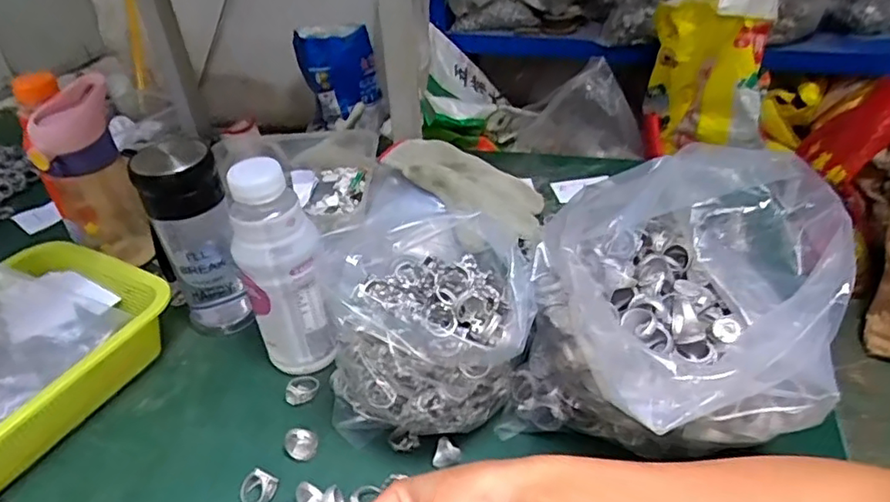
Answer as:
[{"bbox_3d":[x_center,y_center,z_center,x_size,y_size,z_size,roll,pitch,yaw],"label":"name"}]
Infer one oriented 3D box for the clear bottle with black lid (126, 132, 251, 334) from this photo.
[{"bbox_3d":[-0.226,-0.010,0.542,0.064,0.183,0.066,-20,40,-23],"label":"clear bottle with black lid"}]

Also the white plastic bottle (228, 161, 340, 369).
[{"bbox_3d":[-0.126,0.023,0.478,0.064,0.185,0.056,-20,40,-23],"label":"white plastic bottle"}]

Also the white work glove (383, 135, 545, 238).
[{"bbox_3d":[0.028,-0.081,0.691,0.176,0.071,0.113,20,42,26],"label":"white work glove"}]

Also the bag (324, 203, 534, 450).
[{"bbox_3d":[-0.010,0.063,0.456,0.154,0.149,0.135,17,40,23],"label":"bag"}]

